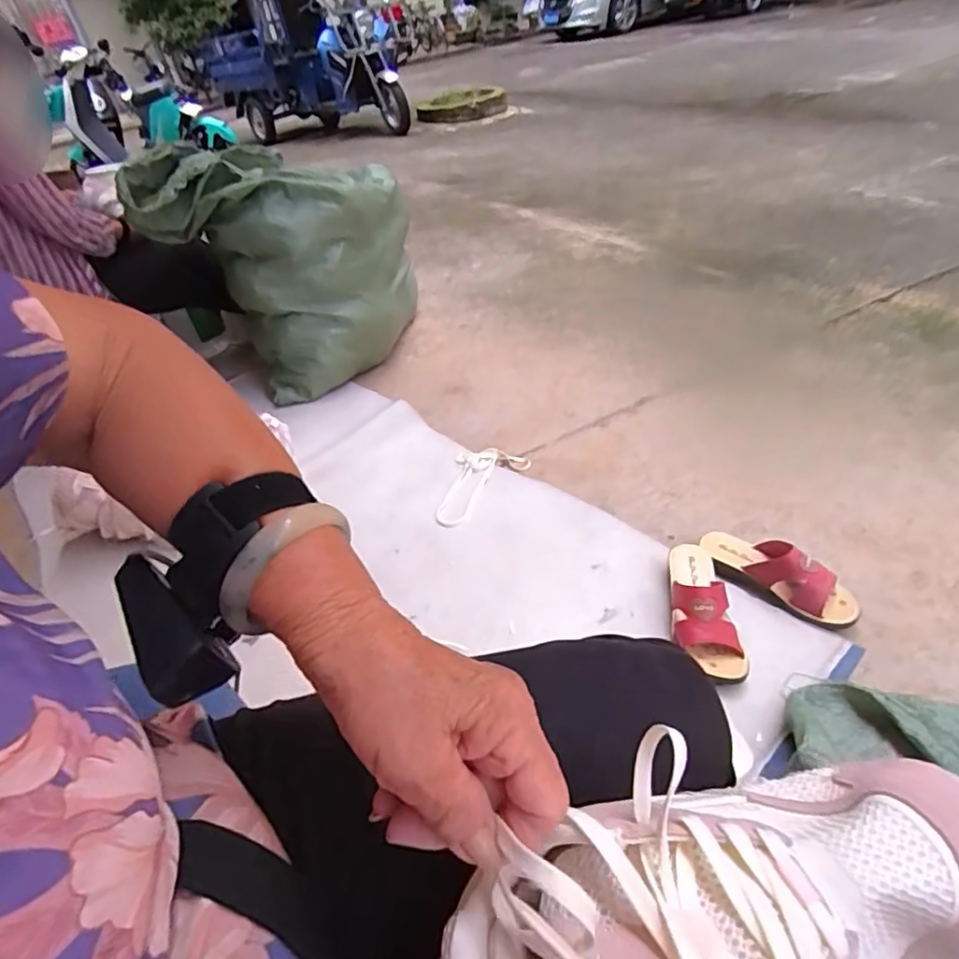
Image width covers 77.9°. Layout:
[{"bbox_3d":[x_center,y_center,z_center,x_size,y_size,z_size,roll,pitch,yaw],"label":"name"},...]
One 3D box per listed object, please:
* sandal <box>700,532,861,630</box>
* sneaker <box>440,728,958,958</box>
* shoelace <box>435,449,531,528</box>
[{"bbox_3d":[0.436,0.130,0.870,0.224,0.068,0.086,24,48,34],"label":"sandal"},{"bbox_3d":[0.094,0.164,0.218,0.215,0.078,0.109,-14,39,-6],"label":"sneaker"},{"bbox_3d":[0.007,0.012,1.147,0.145,0.012,0.231,4,39,14],"label":"shoelace"}]

